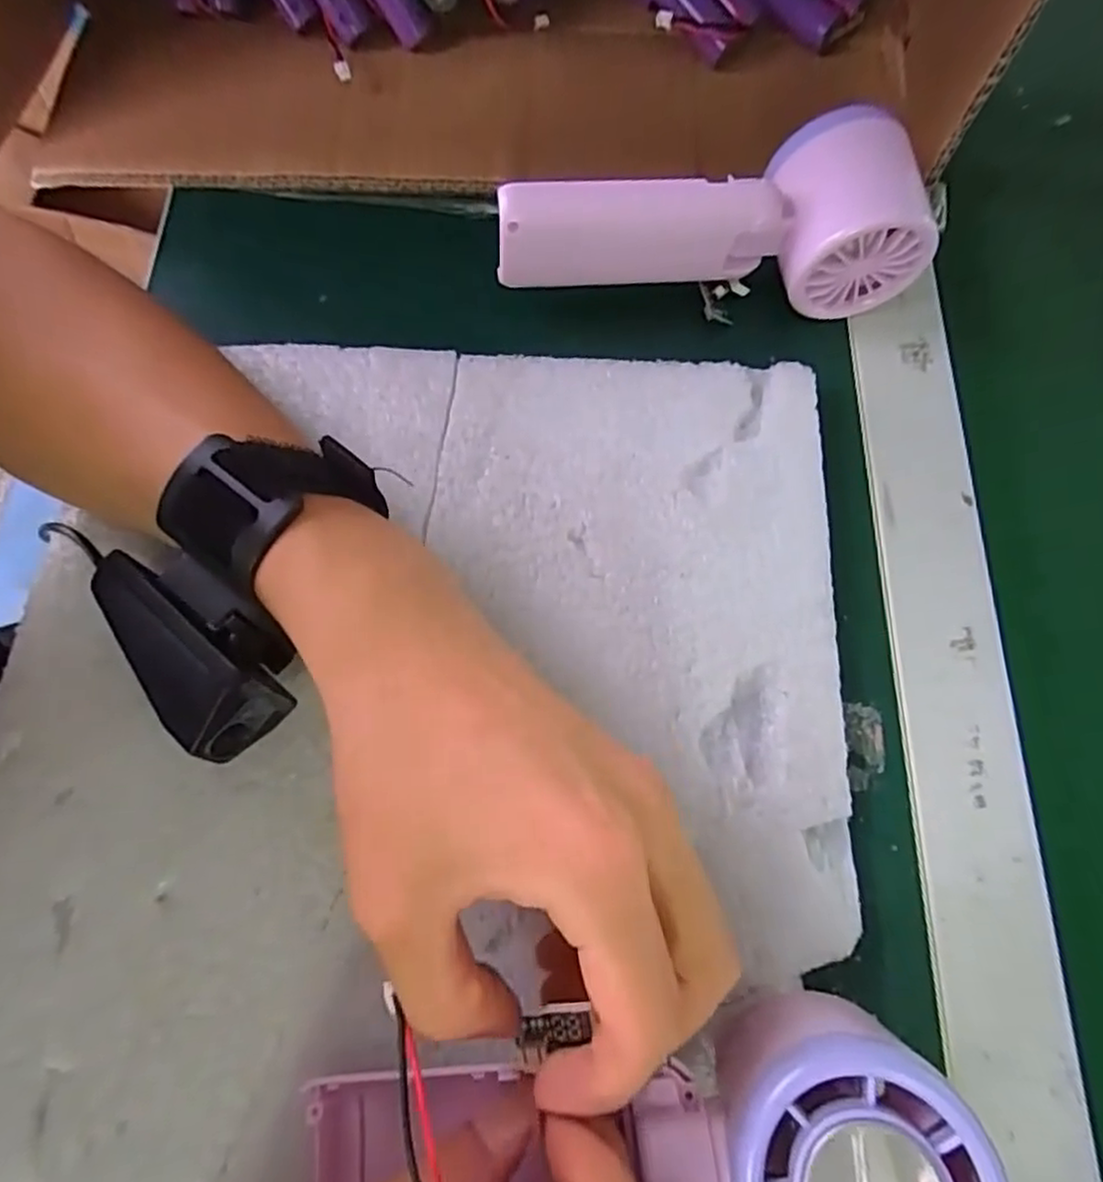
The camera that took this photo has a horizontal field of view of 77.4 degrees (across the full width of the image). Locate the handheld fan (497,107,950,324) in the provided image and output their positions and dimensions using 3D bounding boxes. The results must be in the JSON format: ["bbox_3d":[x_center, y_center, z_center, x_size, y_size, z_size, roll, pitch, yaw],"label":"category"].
[{"bbox_3d":[0.062,-0.147,0.270,0.164,0.047,0.050,0,72,-1],"label":"handheld fan"}]

